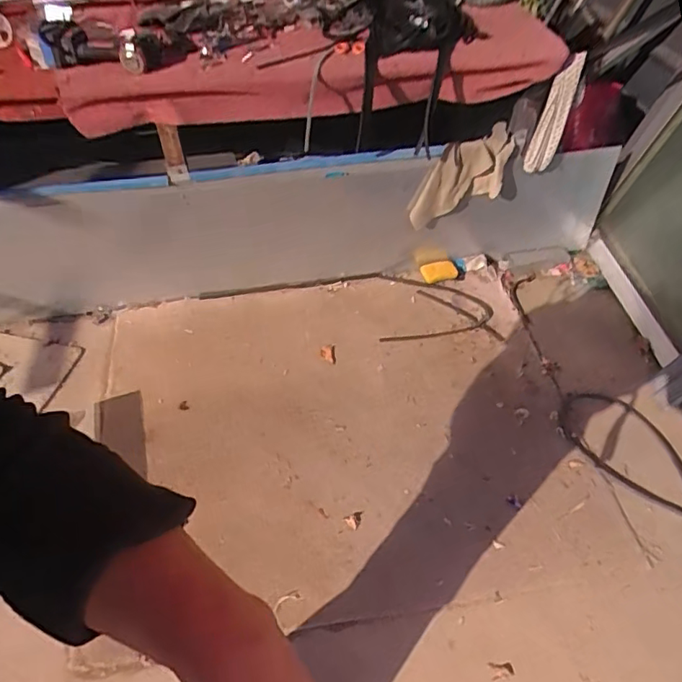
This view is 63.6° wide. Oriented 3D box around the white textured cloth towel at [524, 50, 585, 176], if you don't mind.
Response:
[{"bbox_3d":[0.529,-0.561,1.378,0.073,0.310,0.062,17,51,14],"label":"white textured cloth towel"}]

